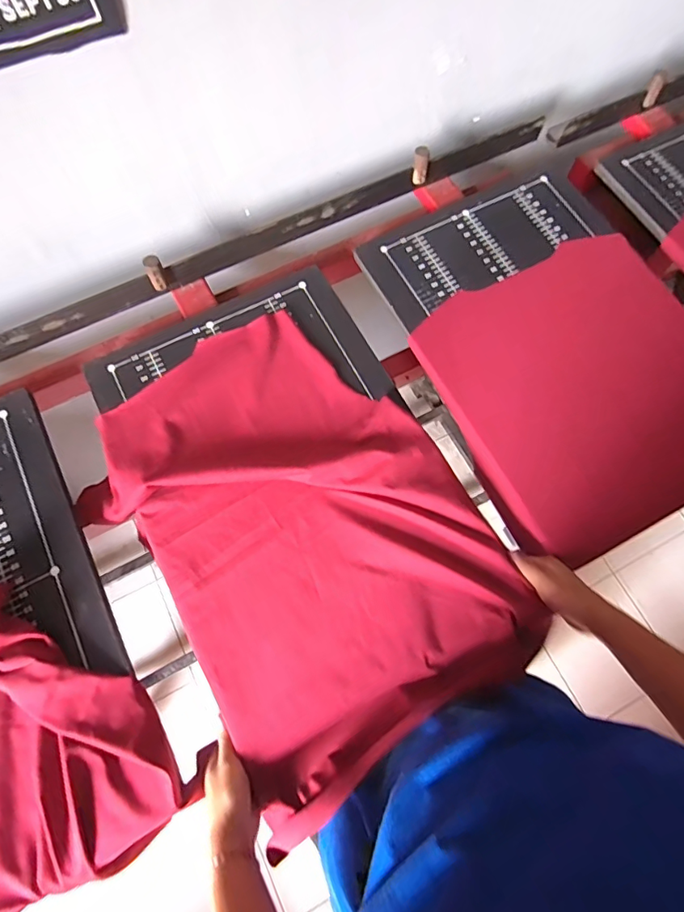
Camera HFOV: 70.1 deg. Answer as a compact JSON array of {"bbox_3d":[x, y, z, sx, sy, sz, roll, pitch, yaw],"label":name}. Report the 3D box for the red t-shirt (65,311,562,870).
[{"bbox_3d":[-0.065,0.099,0.669,0.425,0.072,0.593,-35,72,-12],"label":"red t-shirt"}]

